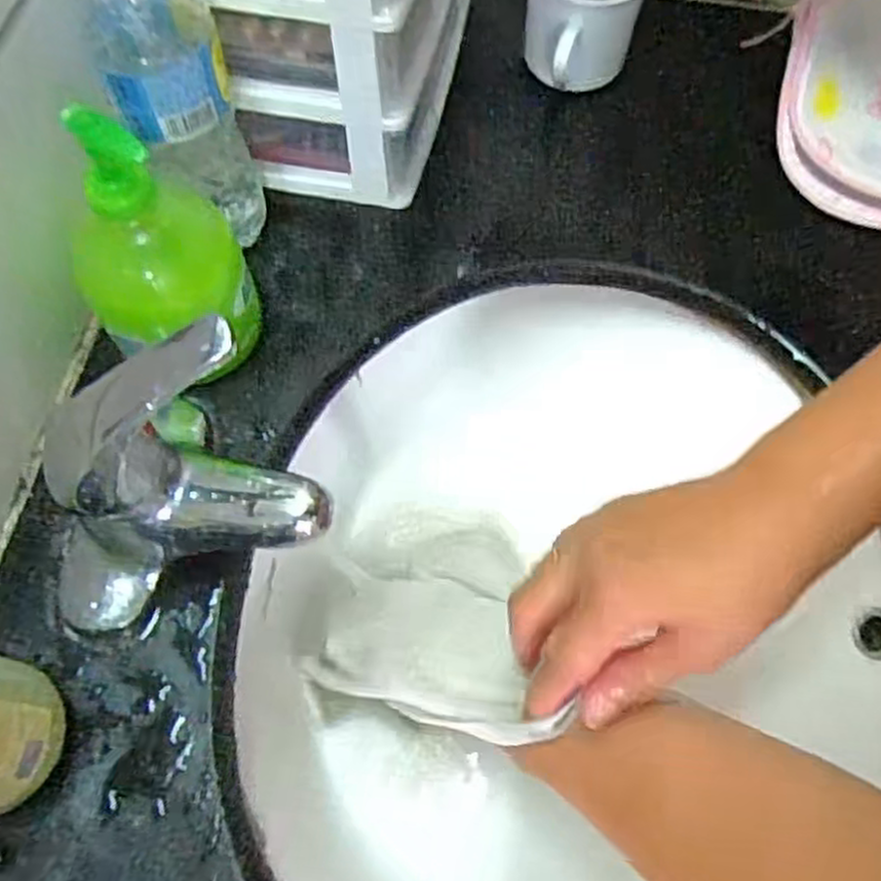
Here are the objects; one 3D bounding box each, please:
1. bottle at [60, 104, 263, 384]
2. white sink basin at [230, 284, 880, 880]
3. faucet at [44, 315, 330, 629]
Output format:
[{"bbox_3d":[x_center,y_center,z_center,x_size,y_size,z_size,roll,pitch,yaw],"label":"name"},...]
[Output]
[{"bbox_3d":[-0.141,-0.089,0.395,0.082,0.159,0.067,-22,69,-9],"label":"bottle"},{"bbox_3d":[0.062,0.106,0.489,0.381,0.143,0.441,-11,67,-5],"label":"white sink basin"},{"bbox_3d":[-0.127,0.024,0.357,0.133,0.151,0.068,-17,68,-7],"label":"faucet"}]

